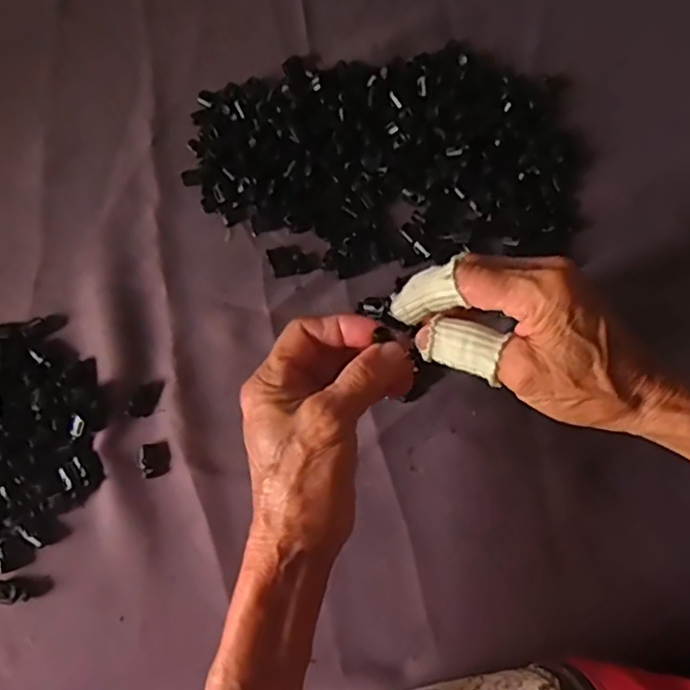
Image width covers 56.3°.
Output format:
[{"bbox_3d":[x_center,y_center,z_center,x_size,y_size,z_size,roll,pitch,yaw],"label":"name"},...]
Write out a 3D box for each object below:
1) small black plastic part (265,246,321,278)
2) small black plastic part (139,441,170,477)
[{"bbox_3d":[-0.035,-0.058,0.436,0.033,0.004,0.021,-12,74,-3],"label":"small black plastic part"},{"bbox_3d":[-0.119,0.072,0.403,0.019,0.005,0.020,-13,74,-3],"label":"small black plastic part"}]

